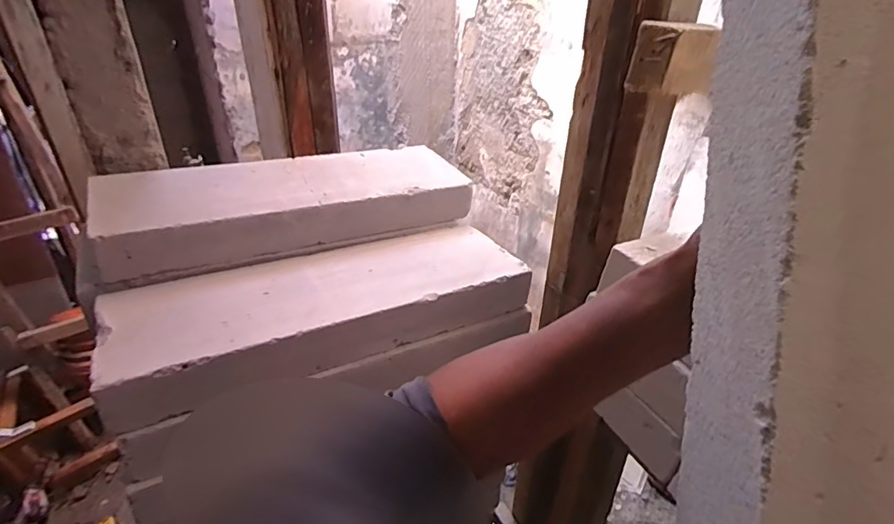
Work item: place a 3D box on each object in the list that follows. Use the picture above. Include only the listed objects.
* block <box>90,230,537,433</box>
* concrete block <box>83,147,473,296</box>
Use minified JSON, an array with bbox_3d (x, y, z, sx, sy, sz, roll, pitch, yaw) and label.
[{"bbox_3d":[-0.166,0.054,0.718,0.569,0.076,0.196,-15,35,-26],"label":"block"},{"bbox_3d":[-0.258,-0.106,0.825,0.583,0.097,0.206,-15,35,-26],"label":"concrete block"}]

